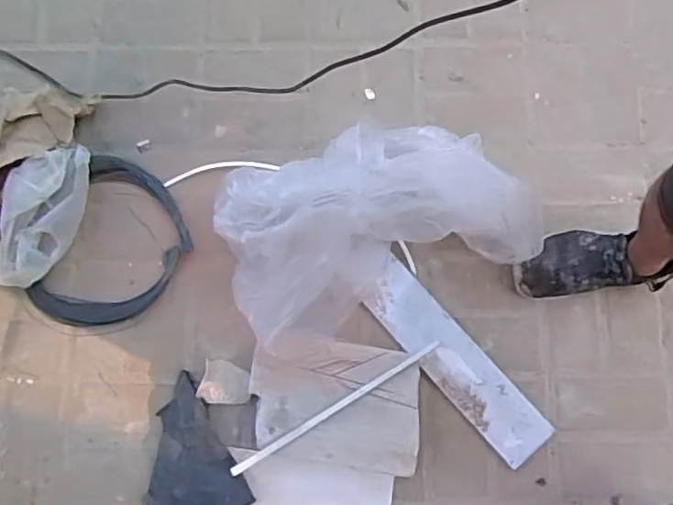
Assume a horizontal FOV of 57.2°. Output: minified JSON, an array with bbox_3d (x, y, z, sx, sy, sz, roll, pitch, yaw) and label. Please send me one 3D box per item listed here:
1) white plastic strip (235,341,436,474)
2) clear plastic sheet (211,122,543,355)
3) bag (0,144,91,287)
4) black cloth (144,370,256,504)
[{"bbox_3d":[0.000,0.257,1.020,0.390,0.017,0.015,-31,81,-5],"label":"white plastic strip"},{"bbox_3d":[0.062,-0.061,1.040,0.500,0.207,0.291,-17,80,-3],"label":"clear plastic sheet"},{"bbox_3d":[-0.520,-0.068,1.086,0.129,0.045,0.256,13,80,3],"label":"bag"},{"bbox_3d":[-0.263,0.348,1.038,0.162,0.049,0.236,-30,81,-5],"label":"black cloth"}]

